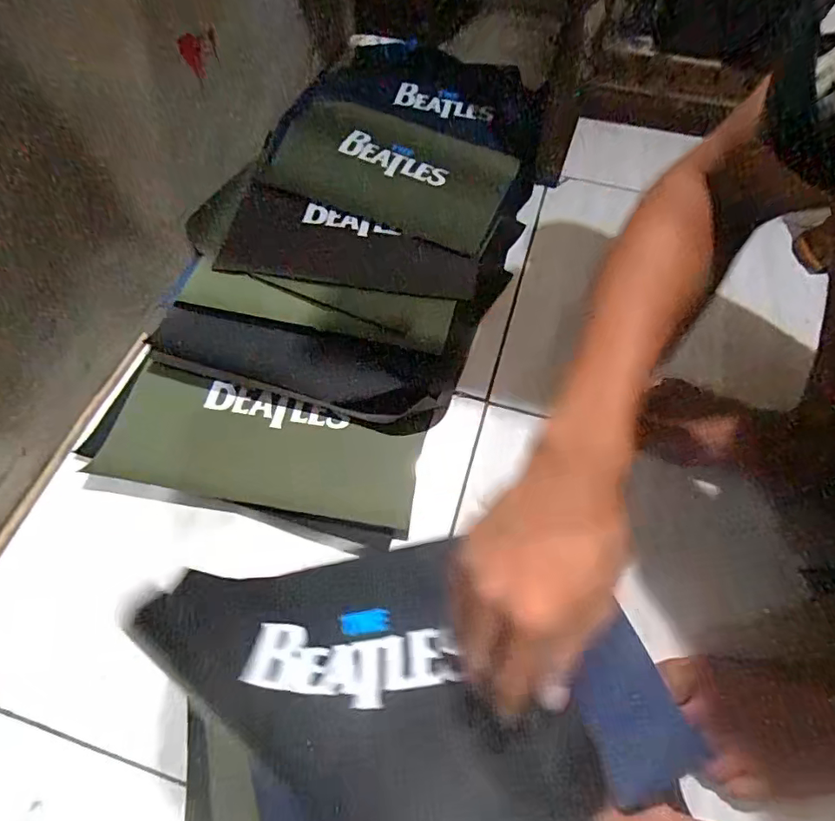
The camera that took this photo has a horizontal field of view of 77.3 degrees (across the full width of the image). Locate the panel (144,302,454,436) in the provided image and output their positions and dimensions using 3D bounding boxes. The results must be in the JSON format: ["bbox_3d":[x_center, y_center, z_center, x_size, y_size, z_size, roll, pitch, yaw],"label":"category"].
[{"bbox_3d":[-0.129,-0.053,0.572,0.326,0.020,0.108,12,62,6],"label":"panel"}]

